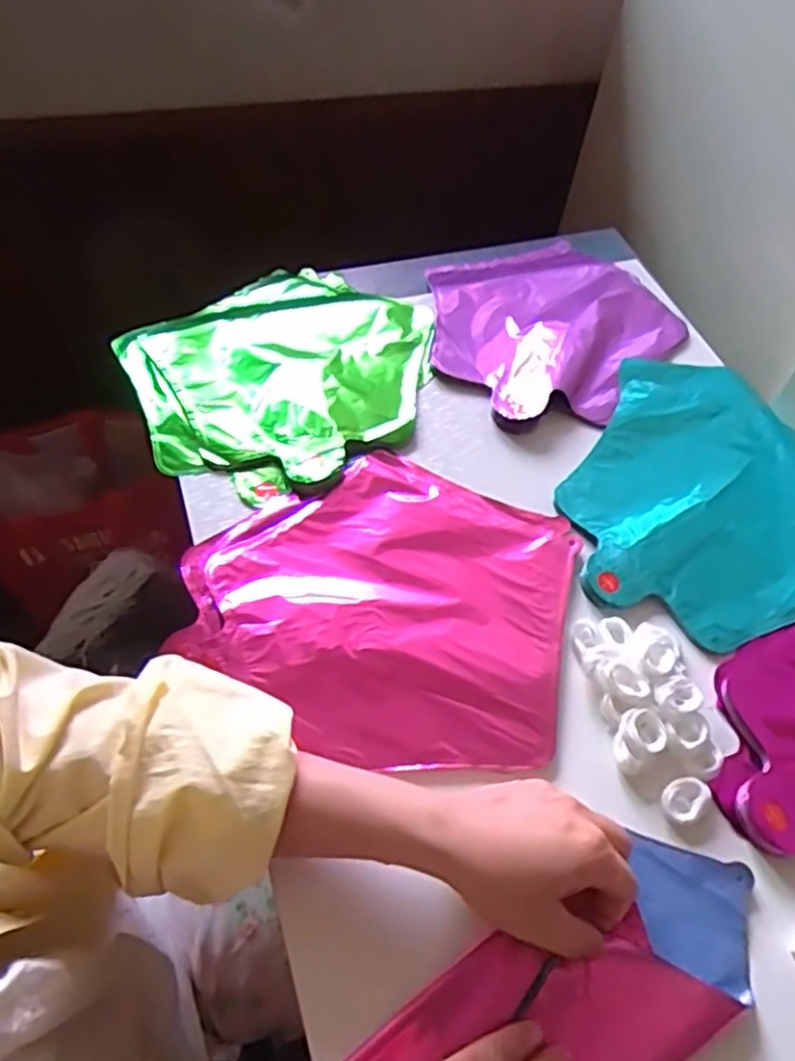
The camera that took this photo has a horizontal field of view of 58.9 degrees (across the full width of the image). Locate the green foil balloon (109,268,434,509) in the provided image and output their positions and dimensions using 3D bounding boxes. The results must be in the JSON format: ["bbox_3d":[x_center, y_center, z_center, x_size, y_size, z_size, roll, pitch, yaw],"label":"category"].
[{"bbox_3d":[-0.093,-0.136,0.587,0.253,0.028,0.227,-37,67,-25],"label":"green foil balloon"}]

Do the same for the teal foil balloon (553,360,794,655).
[{"bbox_3d":[0.234,-0.035,0.543,0.221,0.017,0.255,-3,57,-7],"label":"teal foil balloon"}]

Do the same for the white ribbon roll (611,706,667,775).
[{"bbox_3d":[0.142,0.123,0.417,0.035,0.019,0.028,-33,65,-23],"label":"white ribbon roll"}]

